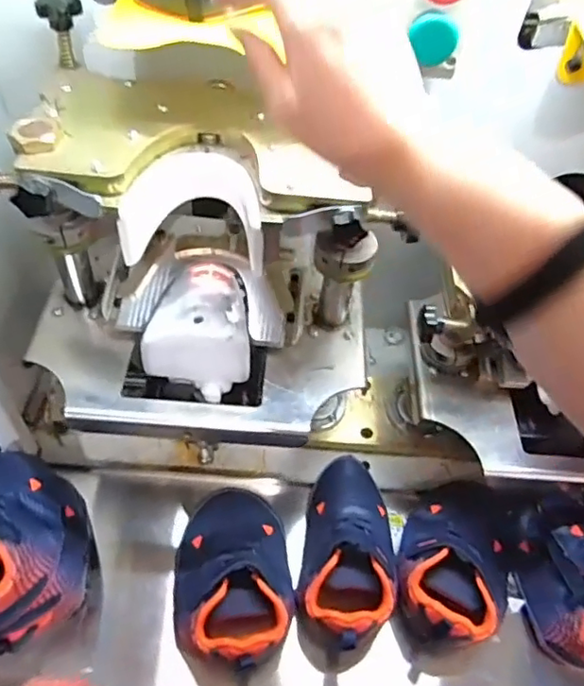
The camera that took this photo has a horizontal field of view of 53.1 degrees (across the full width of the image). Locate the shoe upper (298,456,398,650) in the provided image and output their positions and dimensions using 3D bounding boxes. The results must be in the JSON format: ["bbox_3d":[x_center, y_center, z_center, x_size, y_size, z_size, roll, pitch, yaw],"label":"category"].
[{"bbox_3d":[0.060,0.205,0.595,0.090,0.054,0.192,6,38,-1],"label":"shoe upper"}]

